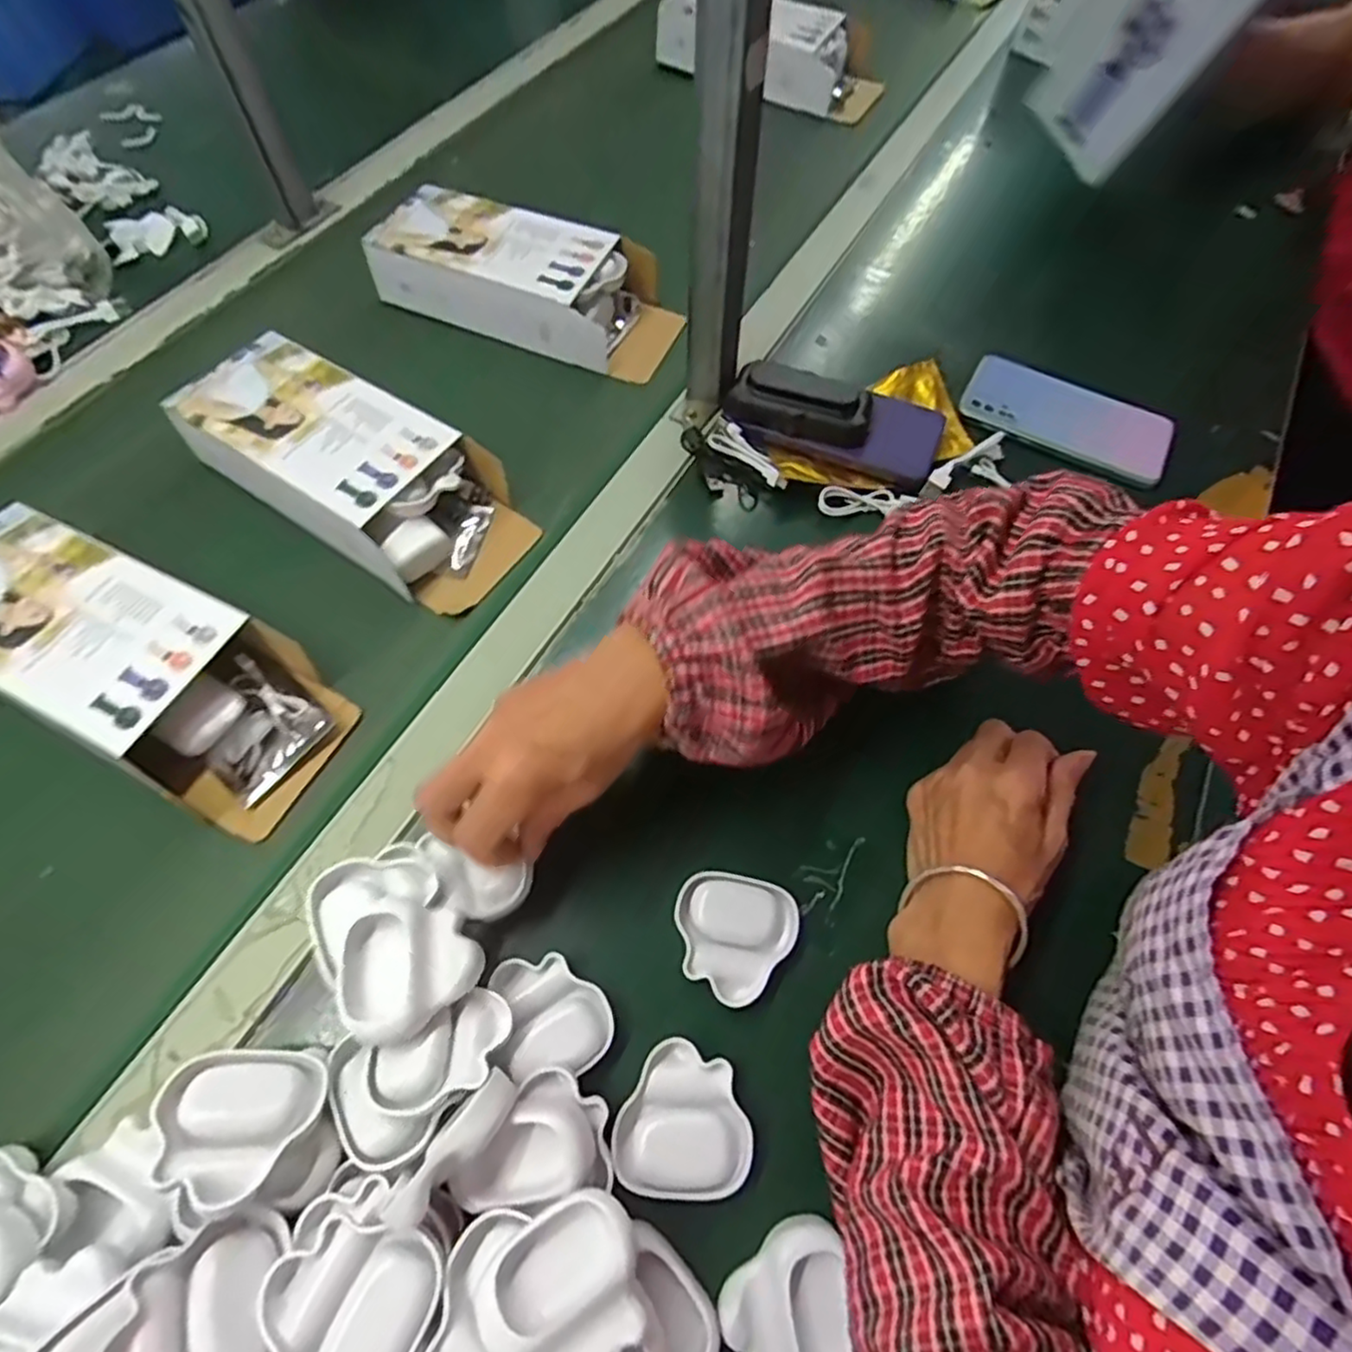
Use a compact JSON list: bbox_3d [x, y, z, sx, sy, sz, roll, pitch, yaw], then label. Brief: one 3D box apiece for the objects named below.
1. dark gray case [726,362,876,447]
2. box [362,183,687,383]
[{"bbox_3d":[0.098,-0.217,0.537,0.111,0.026,0.055,16,60,6],"label":"dark gray case"},{"bbox_3d":[-0.133,-0.352,0.606,0.257,0.062,0.104,20,61,8],"label":"box"}]

